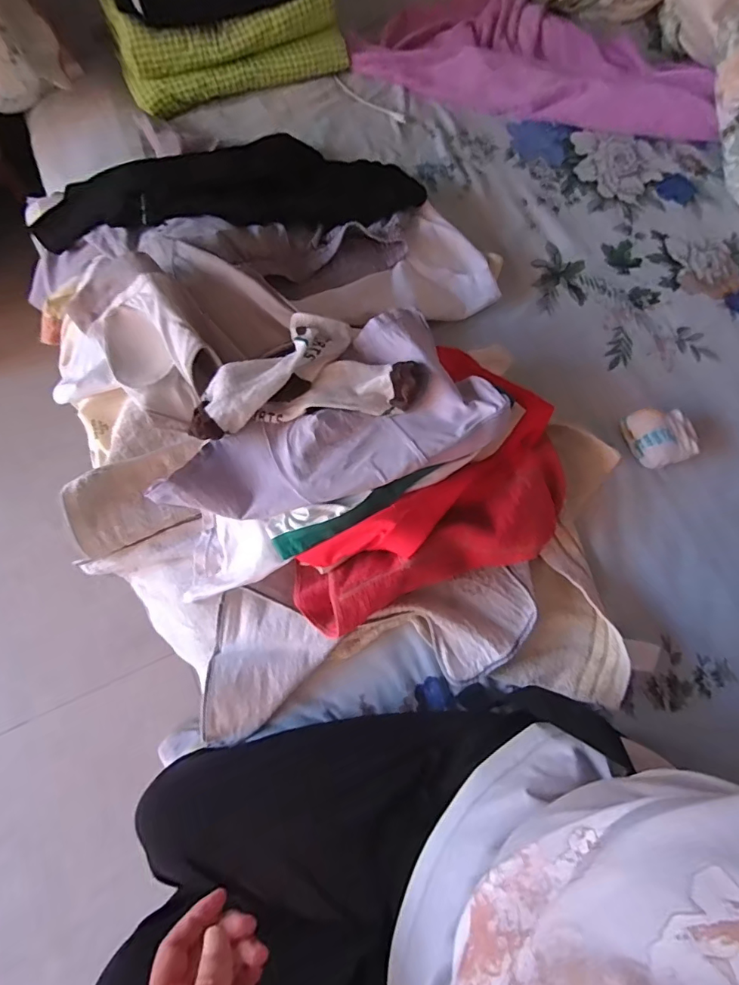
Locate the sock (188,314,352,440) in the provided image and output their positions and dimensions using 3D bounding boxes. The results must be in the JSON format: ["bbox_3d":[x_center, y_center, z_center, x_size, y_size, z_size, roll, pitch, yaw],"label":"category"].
[{"bbox_3d":[-0.102,-0.124,0.497,0.063,0.039,0.195,42,77,13],"label":"sock"}]

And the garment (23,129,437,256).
[{"bbox_3d":[-0.198,-0.418,0.652,0.527,0.062,0.135,-6,72,-1],"label":"garment"}]

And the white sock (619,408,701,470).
[{"bbox_3d":[0.356,-0.069,0.580,0.063,0.043,0.074,-16,72,-5],"label":"white sock"}]

